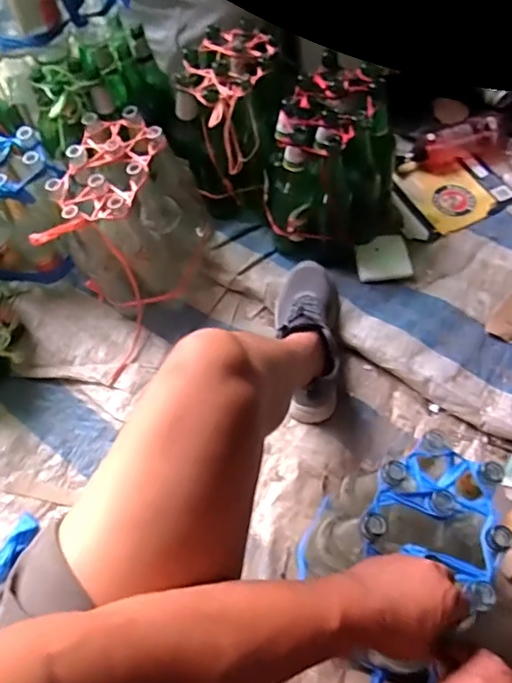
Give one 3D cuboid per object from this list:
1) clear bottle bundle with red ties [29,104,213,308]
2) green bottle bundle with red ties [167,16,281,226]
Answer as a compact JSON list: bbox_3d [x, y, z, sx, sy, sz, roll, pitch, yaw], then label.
[{"bbox_3d":[-0.212,-0.207,0.931,0.260,0.253,0.224,-19,64,-9],"label":"clear bottle bundle with red ties"},{"bbox_3d":[-0.049,-0.413,1.029,0.173,0.226,0.255,9,63,6],"label":"green bottle bundle with red ties"}]

